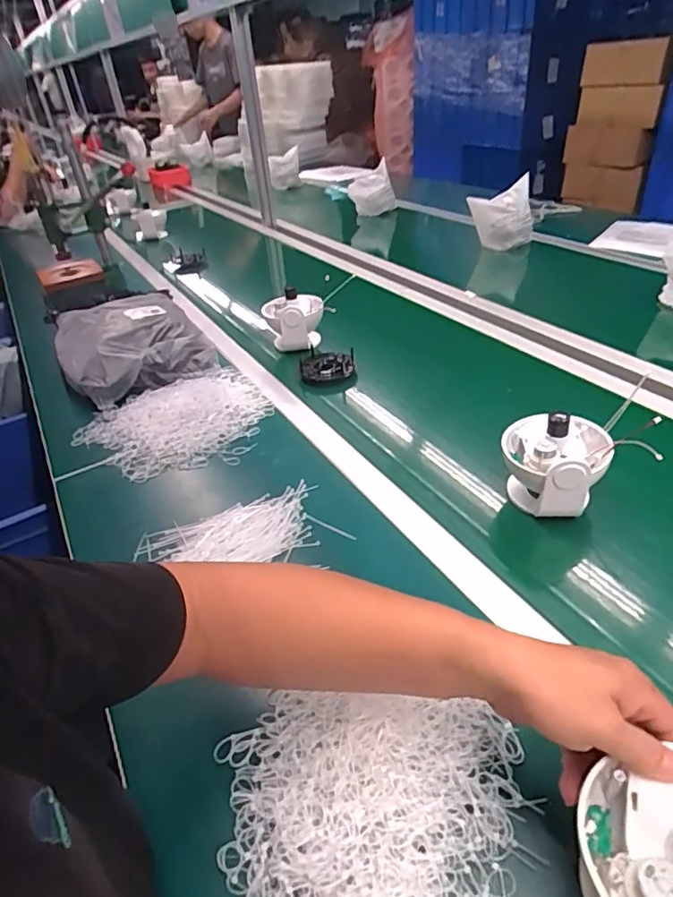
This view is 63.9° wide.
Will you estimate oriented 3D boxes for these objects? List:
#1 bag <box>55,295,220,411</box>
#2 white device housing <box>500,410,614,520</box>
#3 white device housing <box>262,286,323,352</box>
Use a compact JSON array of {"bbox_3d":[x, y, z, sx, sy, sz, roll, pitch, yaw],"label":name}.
[{"bbox_3d":[-0.408,-0.214,1.060,0.259,0.084,0.340,-23,39,-23],"label":"bag"},{"bbox_3d":[0.254,0.019,0.633,0.114,0.104,0.107,6,37,15],"label":"white device housing"},{"bbox_3d":[-0.083,-0.248,1.073,0.116,0.105,0.110,-6,36,-1],"label":"white device housing"}]

